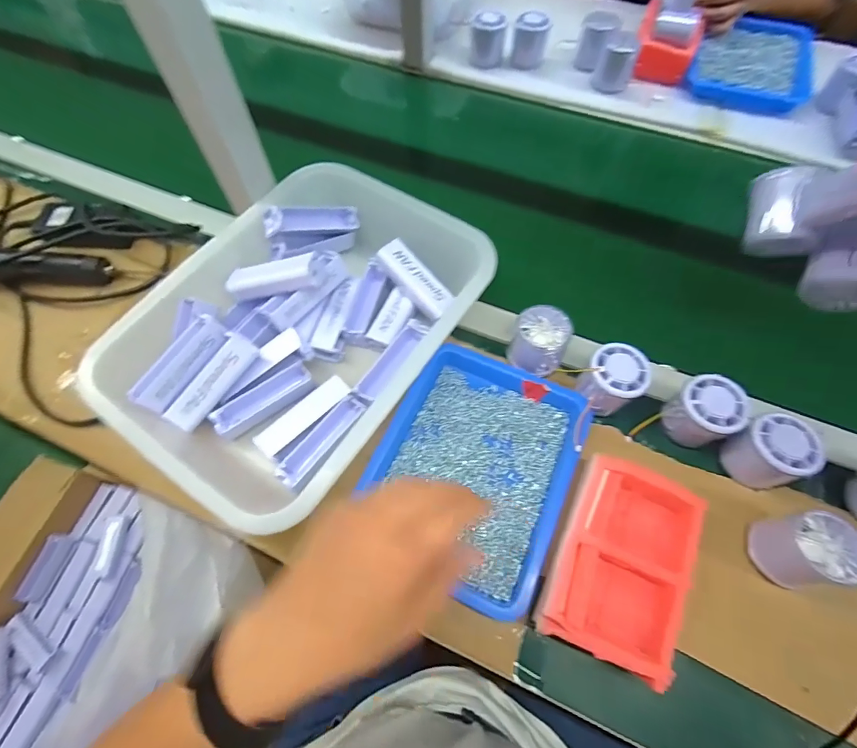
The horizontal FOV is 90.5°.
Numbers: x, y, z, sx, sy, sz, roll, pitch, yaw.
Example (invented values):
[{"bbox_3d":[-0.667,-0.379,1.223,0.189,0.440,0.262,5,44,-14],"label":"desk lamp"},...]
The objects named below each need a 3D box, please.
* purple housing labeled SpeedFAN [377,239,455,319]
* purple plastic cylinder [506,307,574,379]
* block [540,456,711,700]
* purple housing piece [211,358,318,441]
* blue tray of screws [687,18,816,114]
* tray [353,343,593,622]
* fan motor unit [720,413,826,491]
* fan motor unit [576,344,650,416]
[{"bbox_3d":[-0.015,-0.104,0.471,0.032,0.035,0.094,-43,90,-18],"label":"purple housing labeled SpeedFAN"},{"bbox_3d":[0.116,-0.034,0.448,0.054,0.052,0.058,0,64,1],"label":"purple plastic cylinder"},{"bbox_3d":[0.161,0.153,0.360,0.096,0.047,0.159,23,66,12],"label":"block"},{"bbox_3d":[-0.168,0.025,0.432,0.102,0.015,0.030,-35,68,-15],"label":"purple housing piece"},{"bbox_3d":[0.503,-0.484,0.660,0.162,0.033,0.201,21,66,11],"label":"blue tray of screws"},{"bbox_3d":[0.047,0.083,0.407,0.175,0.034,0.219,24,66,12],"label":"tray"},{"bbox_3d":[0.313,0.072,0.391,0.056,0.057,0.057,-27,66,-12],"label":"fan motor unit"},{"bbox_3d":[0.184,0.007,0.427,0.053,0.055,0.059,31,68,15],"label":"fan motor unit"}]

